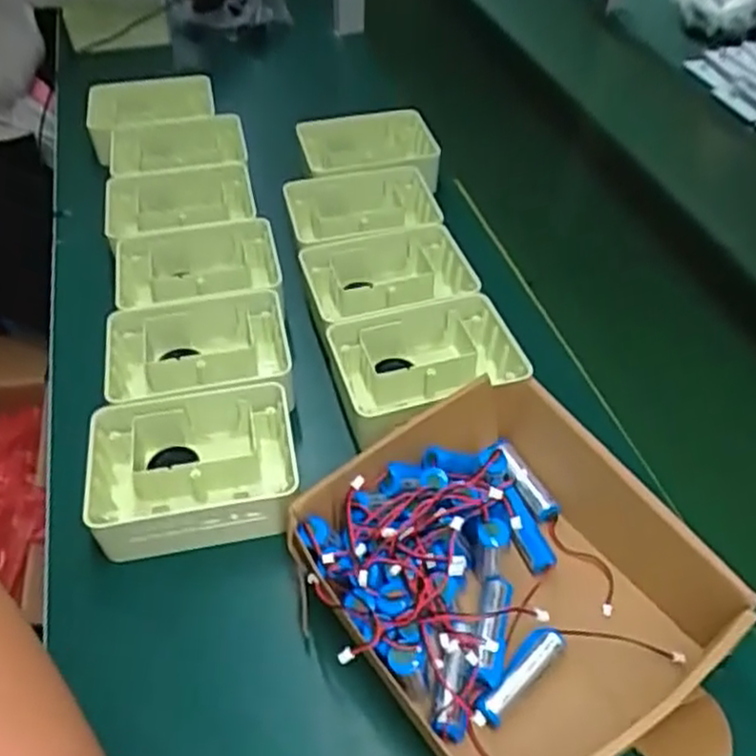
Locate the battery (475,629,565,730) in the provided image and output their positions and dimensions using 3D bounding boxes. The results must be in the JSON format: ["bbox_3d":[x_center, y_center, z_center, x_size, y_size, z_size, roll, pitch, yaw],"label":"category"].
[{"bbox_3d":[0.084,0.176,0.439,0.070,0.015,0.017,-37,57,-26],"label":"battery"}]

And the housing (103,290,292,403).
[{"bbox_3d":[-0.145,-0.007,0.611,0.143,0.064,0.107,-7,47,-9],"label":"housing"}]

